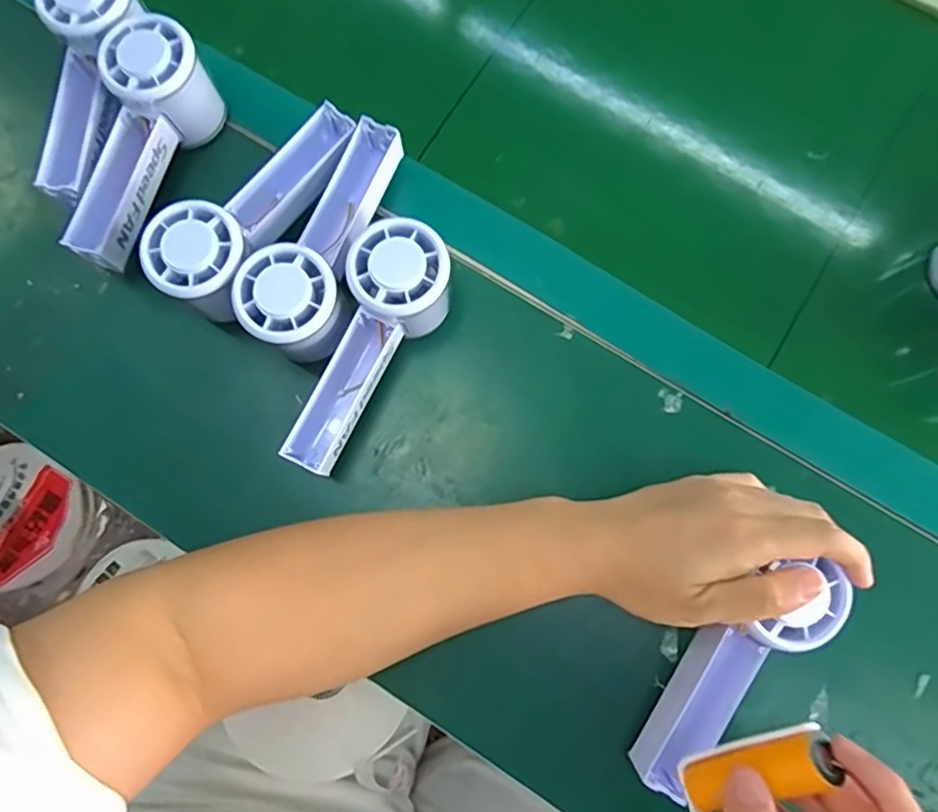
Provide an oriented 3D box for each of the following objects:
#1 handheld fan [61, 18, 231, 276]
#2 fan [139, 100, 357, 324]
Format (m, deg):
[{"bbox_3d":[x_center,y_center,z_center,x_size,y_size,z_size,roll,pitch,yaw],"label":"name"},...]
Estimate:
[{"bbox_3d":[-0.216,-0.162,0.391,0.057,0.069,0.152,24,78,6],"label":"handheld fan"},{"bbox_3d":[-0.130,-0.123,0.384,0.058,0.064,0.153,29,79,7],"label":"fan"}]

